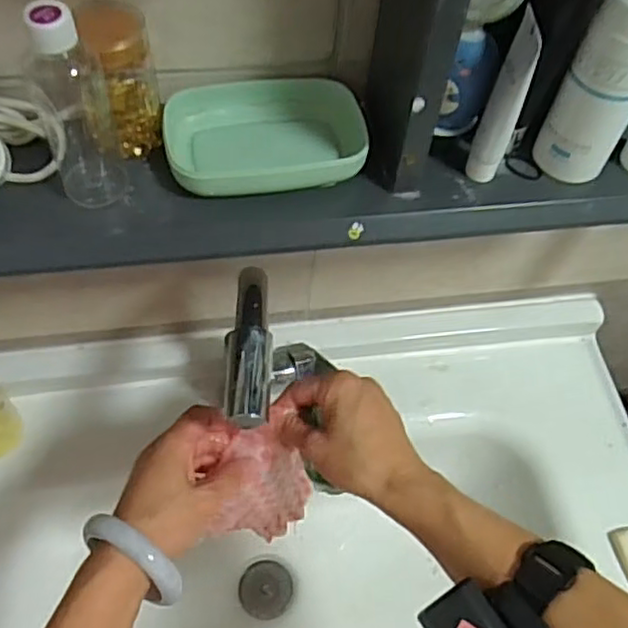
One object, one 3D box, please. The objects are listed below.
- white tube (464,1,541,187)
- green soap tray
[{"bbox_3d":[0.113,-0.123,0.397,0.020,0.107,0.024,21,59,8],"label":"white tube"},{"bbox_3d":[-0.032,-0.115,0.432,0.122,0.032,0.086,-7,59,-9],"label":"green soap tray"}]

